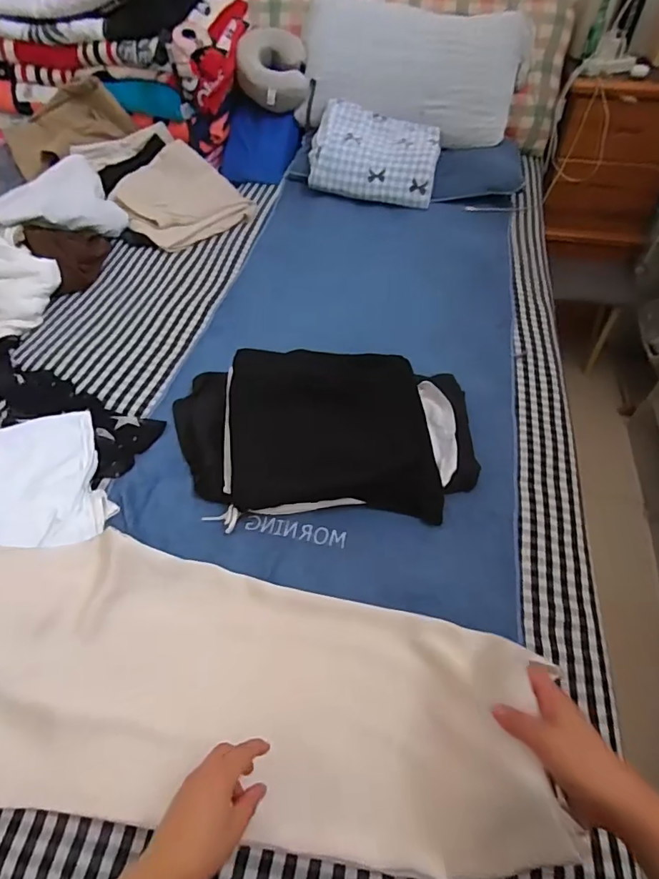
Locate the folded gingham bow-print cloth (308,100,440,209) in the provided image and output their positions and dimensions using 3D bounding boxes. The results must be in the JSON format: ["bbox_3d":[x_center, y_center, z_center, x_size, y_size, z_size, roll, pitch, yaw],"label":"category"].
[{"bbox_3d":[0.138,-0.855,1.434,0.369,0.071,0.294,11,76,-1],"label":"folded gingham bow-print cloth"}]

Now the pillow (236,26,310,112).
[{"bbox_3d":[-0.180,-1.163,1.511,0.216,0.152,0.251,-6,52,-5],"label":"pillow"}]

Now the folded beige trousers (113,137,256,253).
[{"bbox_3d":[-0.413,-0.659,1.314,0.325,0.029,0.304,41,66,11],"label":"folded beige trousers"}]

